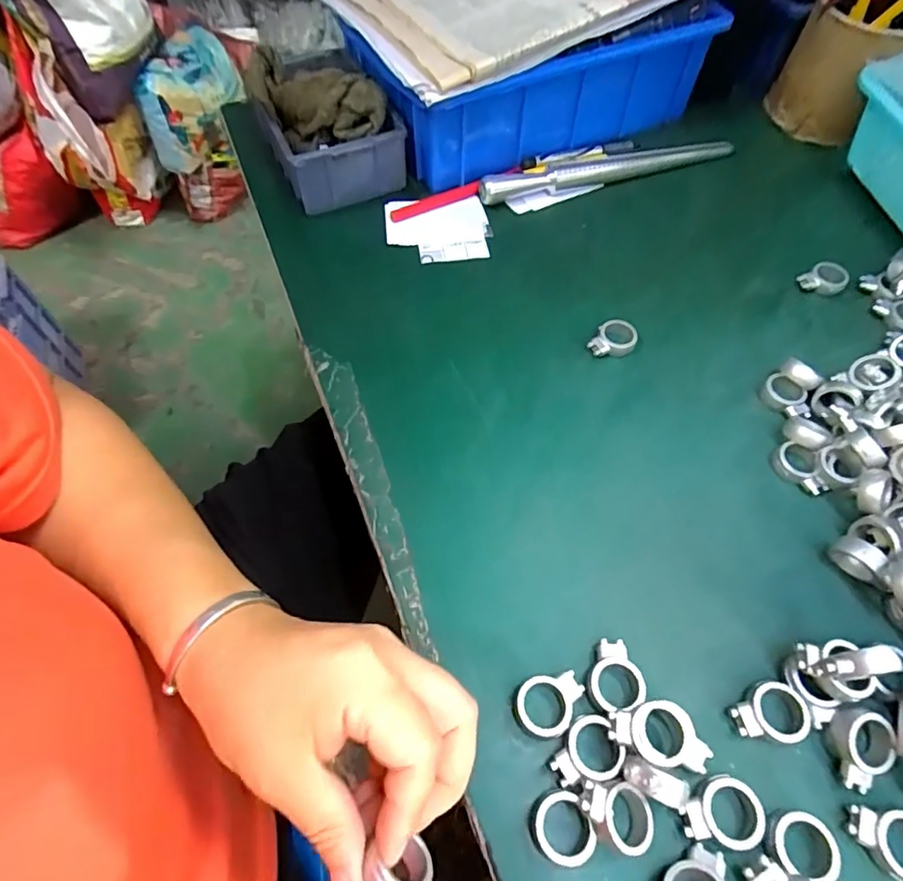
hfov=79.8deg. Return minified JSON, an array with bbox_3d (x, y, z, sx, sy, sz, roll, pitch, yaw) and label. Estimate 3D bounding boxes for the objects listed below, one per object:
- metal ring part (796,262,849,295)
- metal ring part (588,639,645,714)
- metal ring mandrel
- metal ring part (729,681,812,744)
[{"bbox_3d":[0.271,-0.117,0.396,0.029,0.018,0.022,-14,60,-9],"label":"metal ring part"},{"bbox_3d":[0.079,0.113,0.259,0.025,0.013,0.033,0,59,0],"label":"metal ring part"},{"bbox_3d":[0.132,-0.229,0.456,0.227,0.026,0.019,-17,61,-11],"label":"metal ring mandrel"},{"bbox_3d":[0.150,0.129,0.254,0.034,0.010,0.025,-10,59,-7],"label":"metal ring part"}]

